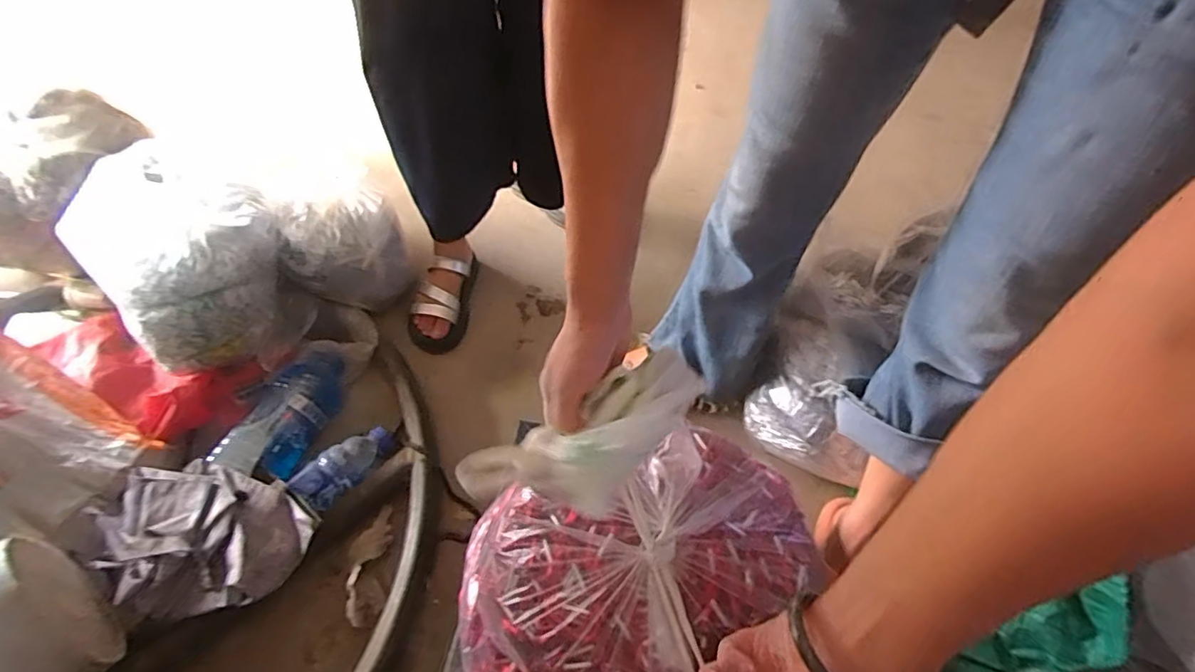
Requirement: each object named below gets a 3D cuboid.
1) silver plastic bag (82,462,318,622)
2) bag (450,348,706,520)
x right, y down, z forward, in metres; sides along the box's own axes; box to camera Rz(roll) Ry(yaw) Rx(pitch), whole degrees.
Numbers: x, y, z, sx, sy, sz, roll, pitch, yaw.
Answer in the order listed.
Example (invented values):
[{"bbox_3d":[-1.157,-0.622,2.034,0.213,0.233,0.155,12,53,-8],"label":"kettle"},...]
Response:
[{"bbox_3d":[-0.521,0.265,0.736,0.275,0.058,0.184,10,55,6],"label":"silver plastic bag"},{"bbox_3d":[-0.005,0.083,0.430,0.191,0.062,0.092,-21,57,-15],"label":"bag"}]

